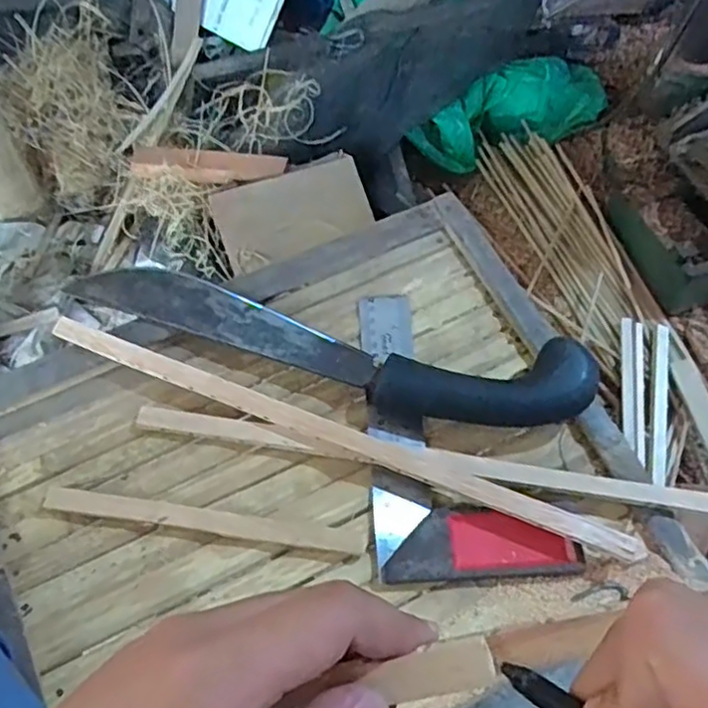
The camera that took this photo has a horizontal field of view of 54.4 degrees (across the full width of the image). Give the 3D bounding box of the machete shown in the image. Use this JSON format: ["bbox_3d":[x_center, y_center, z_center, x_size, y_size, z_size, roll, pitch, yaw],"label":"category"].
[{"bbox_3d":[-0.023,-0.007,0.469,0.354,0.031,0.058,11,58,10],"label":"machete"}]

